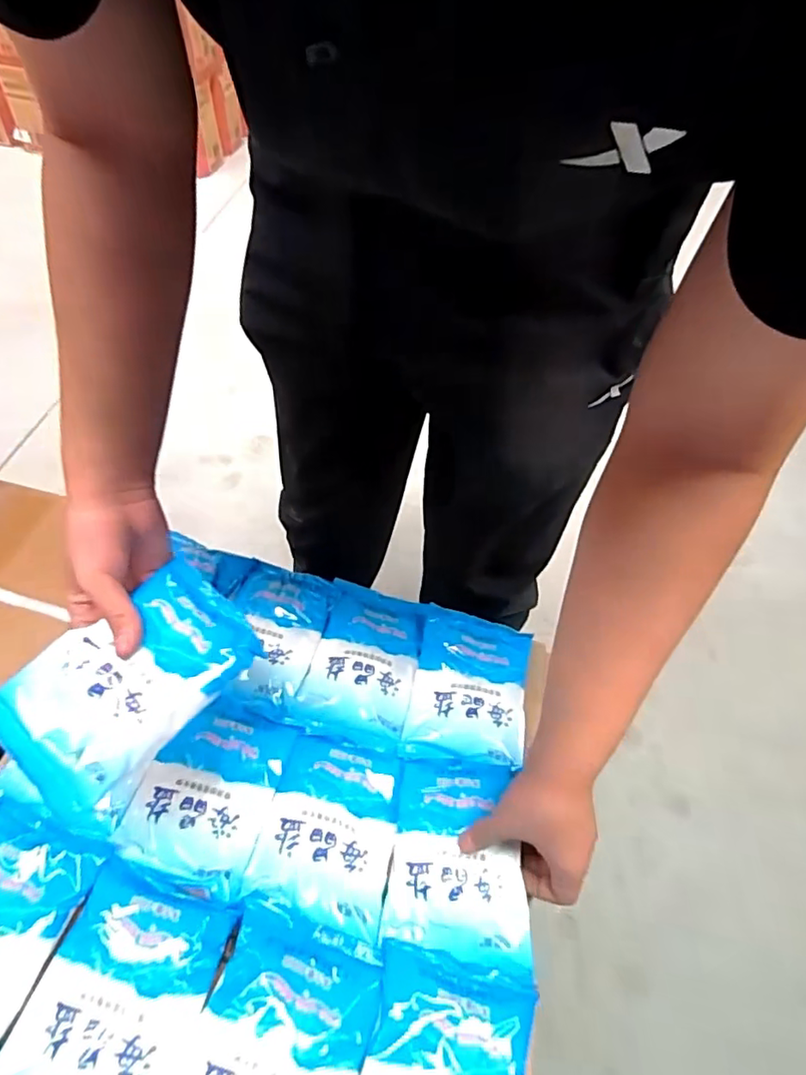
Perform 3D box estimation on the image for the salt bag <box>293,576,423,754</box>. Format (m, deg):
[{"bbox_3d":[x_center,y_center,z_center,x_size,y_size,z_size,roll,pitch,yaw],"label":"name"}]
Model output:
[{"bbox_3d":[-0.039,0.125,0.593,0.106,0.022,0.170,13,53,4],"label":"salt bag"}]

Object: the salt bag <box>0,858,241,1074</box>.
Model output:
[{"bbox_3d":[-0.202,0.325,0.391,0.120,0.022,0.163,14,53,5],"label":"salt bag"}]

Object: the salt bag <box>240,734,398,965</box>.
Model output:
[{"bbox_3d":[-0.064,0.251,0.486,0.110,0.025,0.160,10,53,2],"label":"salt bag"}]

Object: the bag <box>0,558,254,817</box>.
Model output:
[{"bbox_3d":[-0.192,0.096,0.402,0.111,0.024,0.164,36,58,20],"label":"bag"}]

